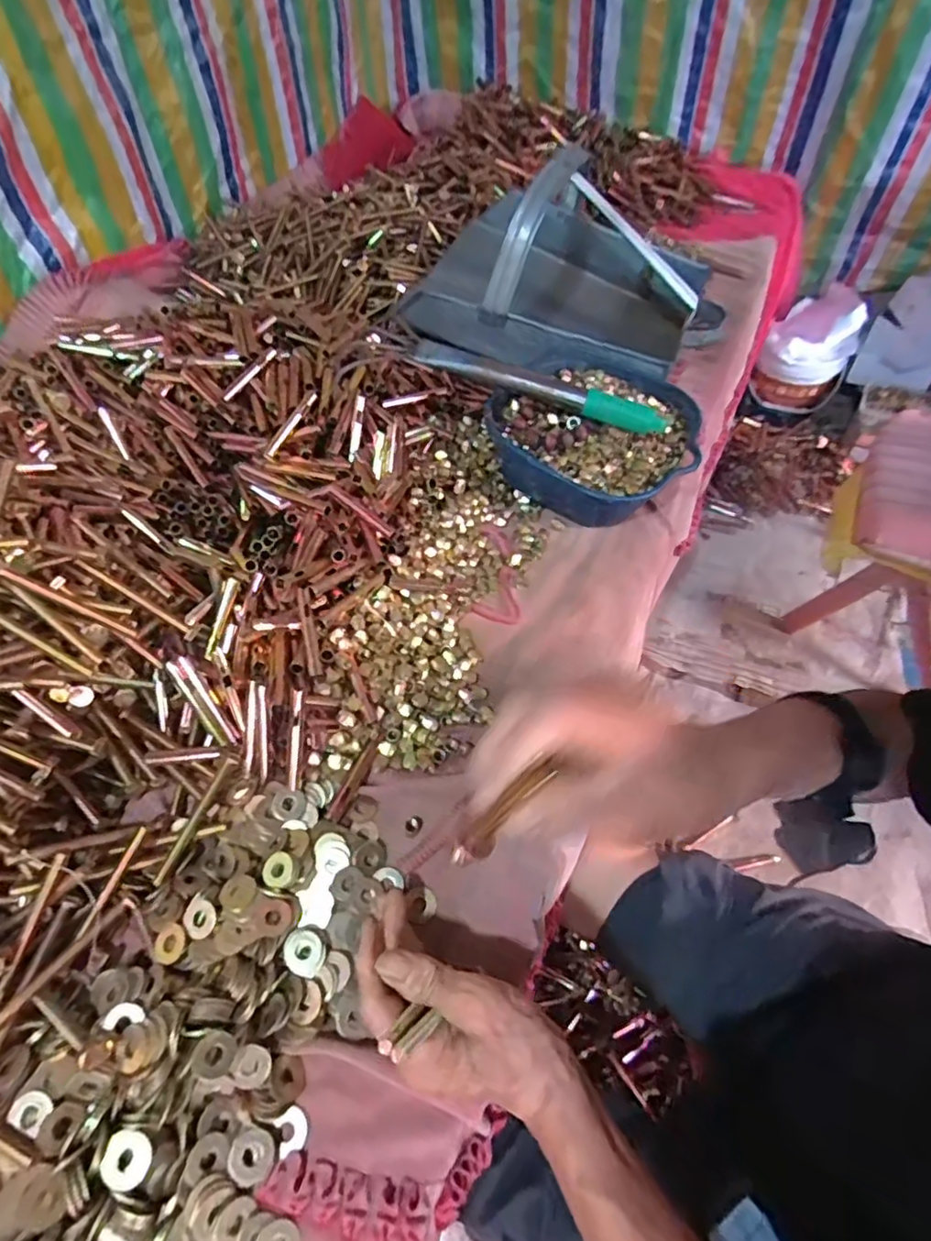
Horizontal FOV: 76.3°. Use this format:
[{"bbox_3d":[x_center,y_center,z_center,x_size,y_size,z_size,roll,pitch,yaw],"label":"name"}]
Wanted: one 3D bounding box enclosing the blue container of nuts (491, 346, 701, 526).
[{"bbox_3d":[0.146,-0.212,0.682,0.223,0.108,0.230,30,60,22],"label":"blue container of nuts"}]

